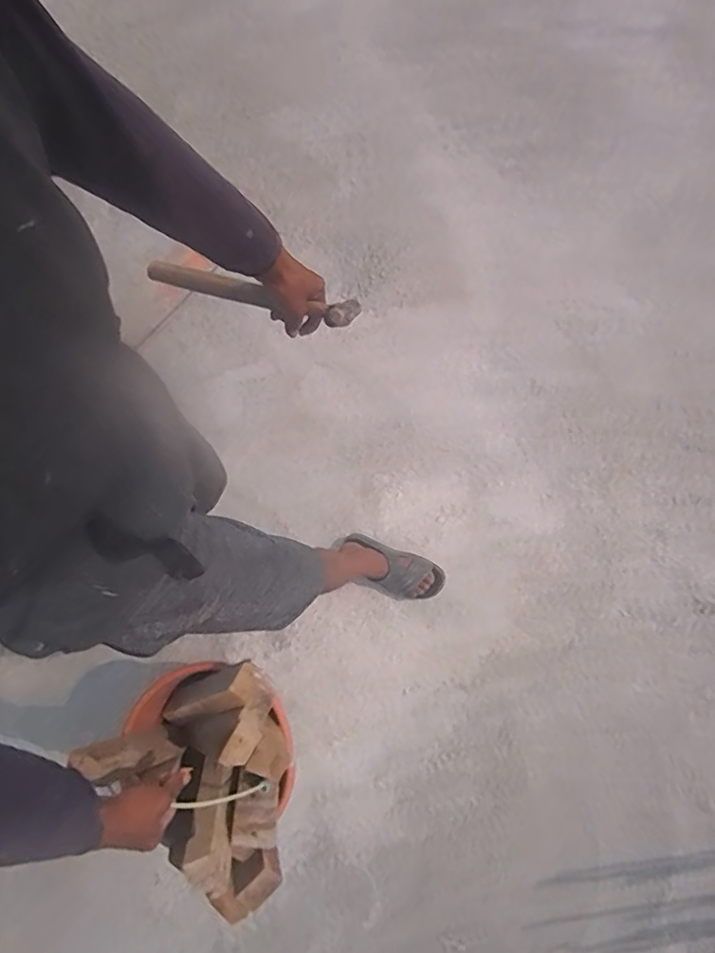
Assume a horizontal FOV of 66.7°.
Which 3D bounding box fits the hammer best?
[{"bbox_3d":[-0.162,-0.275,0.802,0.344,0.037,0.049,18,74,19],"label":"hammer"}]

